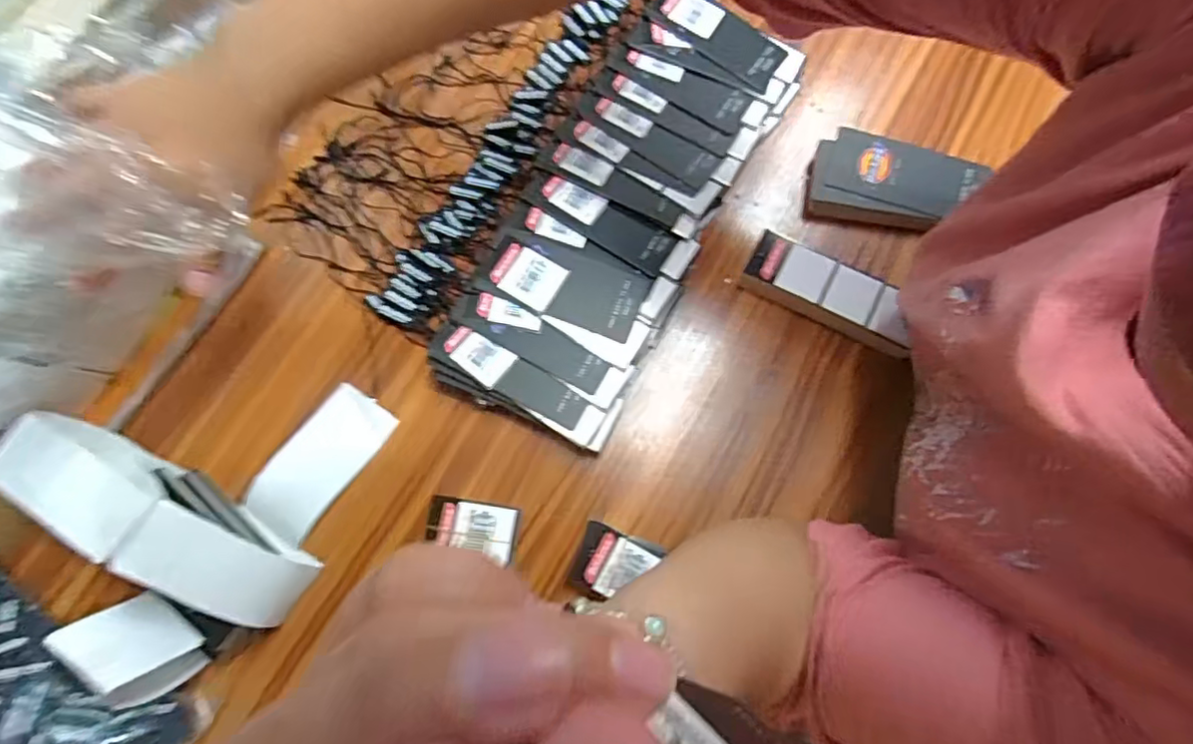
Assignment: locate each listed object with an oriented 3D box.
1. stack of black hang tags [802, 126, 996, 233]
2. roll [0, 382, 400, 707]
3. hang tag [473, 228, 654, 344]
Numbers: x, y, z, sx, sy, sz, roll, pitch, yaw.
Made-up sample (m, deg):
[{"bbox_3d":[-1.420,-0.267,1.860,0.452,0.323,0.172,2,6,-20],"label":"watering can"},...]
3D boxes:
[{"bbox_3d":[0.211,-0.135,0.439,0.113,0.021,0.059,11,76,4],"label":"stack of black hang tags"},{"bbox_3d":[-0.230,0.069,0.370,0.180,0.077,0.170,-33,77,-7],"label":"roll"},{"bbox_3d":[-0.021,-0.061,0.411,0.107,0.004,0.055,24,72,1],"label":"hang tag"}]

